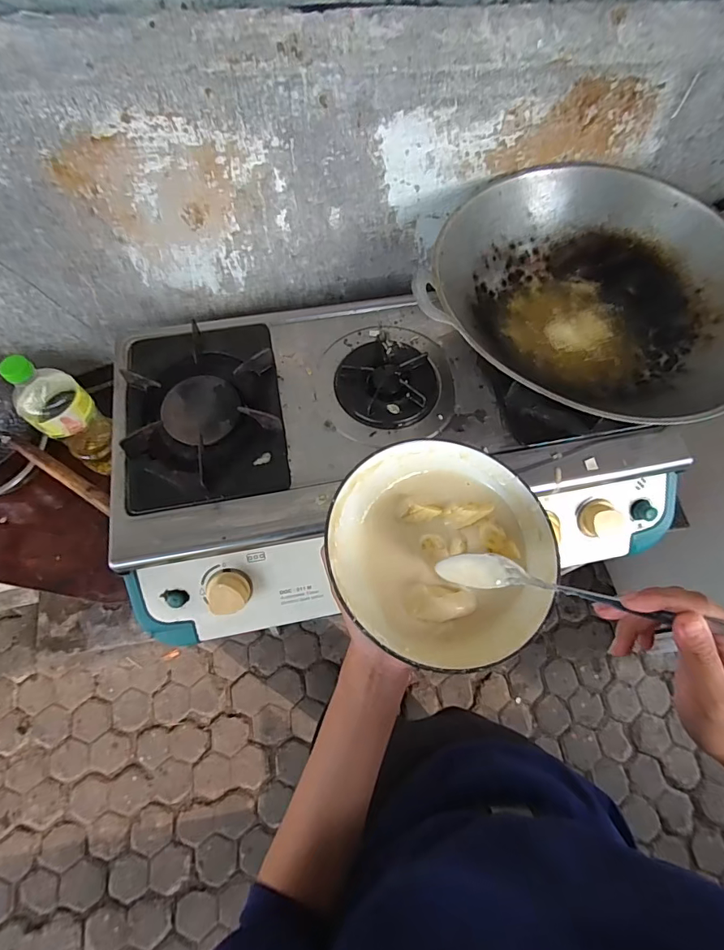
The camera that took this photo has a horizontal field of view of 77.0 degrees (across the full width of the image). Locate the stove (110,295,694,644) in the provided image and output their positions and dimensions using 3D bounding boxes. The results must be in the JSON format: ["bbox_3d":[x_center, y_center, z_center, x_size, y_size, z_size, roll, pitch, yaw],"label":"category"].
[{"bbox_3d":[0.041,-0.052,0.631,0.705,0.131,0.413,-10,66,-6],"label":"stove"}]

